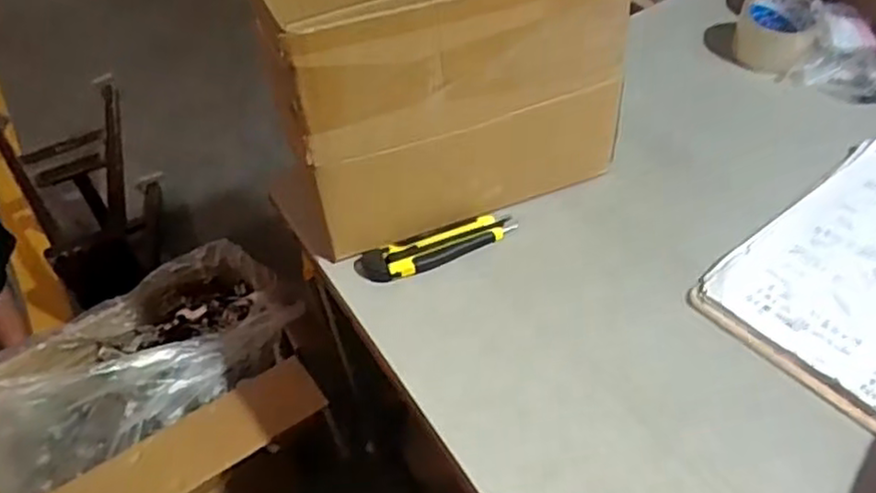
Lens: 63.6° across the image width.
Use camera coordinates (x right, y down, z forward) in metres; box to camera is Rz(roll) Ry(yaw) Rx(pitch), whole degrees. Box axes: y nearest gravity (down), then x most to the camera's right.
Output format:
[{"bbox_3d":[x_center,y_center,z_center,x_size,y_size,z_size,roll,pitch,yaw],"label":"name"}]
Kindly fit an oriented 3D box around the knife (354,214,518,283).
[{"bbox_3d":[0.000,-0.004,0.688,0.159,0.020,0.043,-21,49,-12],"label":"knife"}]

